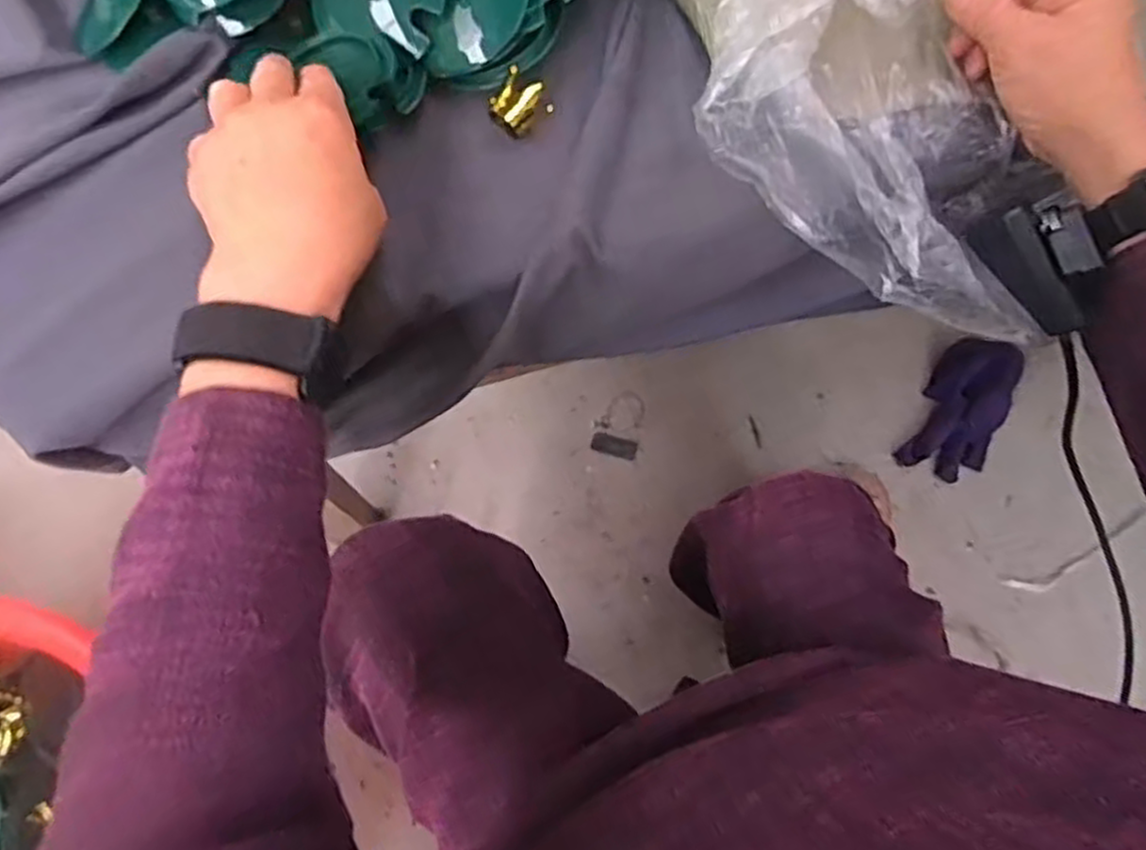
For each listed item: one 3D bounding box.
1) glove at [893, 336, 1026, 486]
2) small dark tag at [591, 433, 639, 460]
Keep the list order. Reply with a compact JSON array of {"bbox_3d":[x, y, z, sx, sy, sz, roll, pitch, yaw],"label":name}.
[{"bbox_3d":[0.442,-0.017,0.845,0.087,0.020,0.164,24,87,12],"label":"glove"},{"bbox_3d":[0.048,0.024,0.855,0.053,0.004,0.023,16,70,7],"label":"small dark tag"}]

